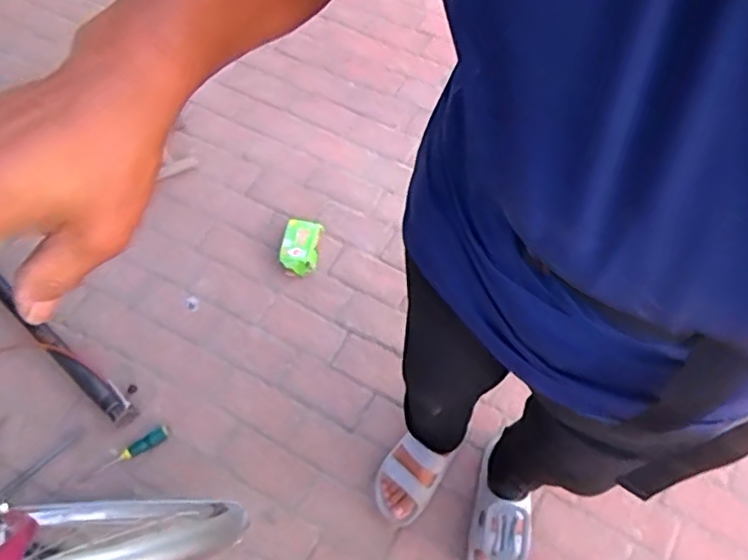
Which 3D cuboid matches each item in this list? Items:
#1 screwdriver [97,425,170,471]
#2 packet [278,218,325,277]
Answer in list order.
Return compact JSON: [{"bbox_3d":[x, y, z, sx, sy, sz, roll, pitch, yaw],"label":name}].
[{"bbox_3d":[-0.471,0.331,1.185,0.158,0.019,0.032,-29,65,1],"label":"screwdriver"},{"bbox_3d":[-0.174,-0.076,1.432,0.092,0.048,0.139,6,65,0],"label":"packet"}]

